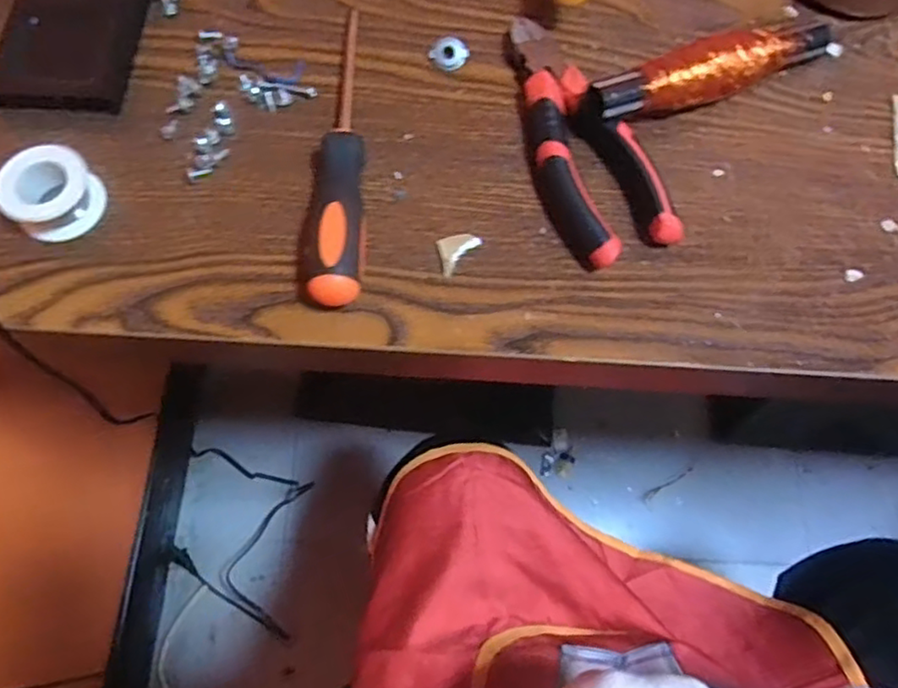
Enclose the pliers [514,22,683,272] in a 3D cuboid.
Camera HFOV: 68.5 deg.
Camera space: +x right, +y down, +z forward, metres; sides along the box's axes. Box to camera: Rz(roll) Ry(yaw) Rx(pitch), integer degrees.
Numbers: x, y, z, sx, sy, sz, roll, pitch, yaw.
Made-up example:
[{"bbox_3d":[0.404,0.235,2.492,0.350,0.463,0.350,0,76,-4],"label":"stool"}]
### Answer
[{"bbox_3d":[0.068,-0.112,0.354,0.053,0.018,0.152,-18,71,-7],"label":"pliers"}]

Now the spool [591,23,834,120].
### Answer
[{"bbox_3d":[0.148,-0.150,0.364,0.154,0.029,0.029,-23,71,-9],"label":"spool"}]

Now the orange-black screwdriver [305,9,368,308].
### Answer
[{"bbox_3d":[-0.057,-0.104,0.343,0.028,0.027,0.180,-1,70,-1],"label":"orange-black screwdriver"}]

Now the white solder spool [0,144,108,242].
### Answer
[{"bbox_3d":[-0.200,-0.076,0.331,0.038,0.025,0.043,42,75,13],"label":"white solder spool"}]

